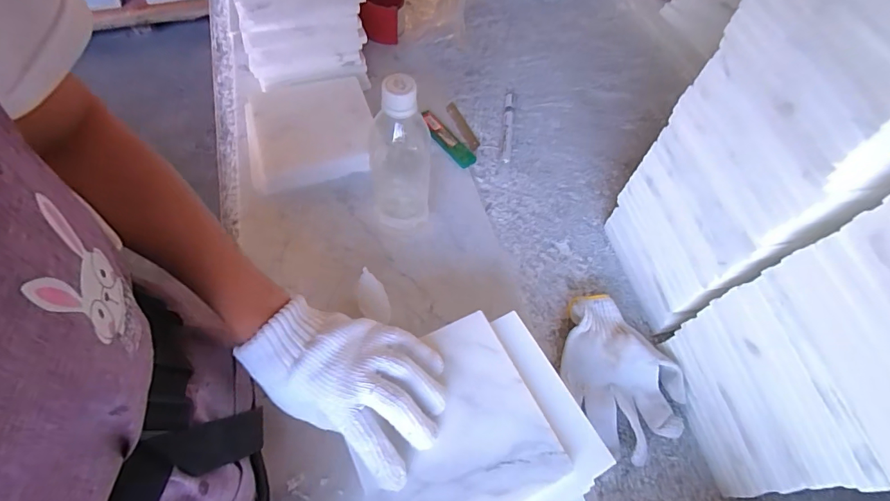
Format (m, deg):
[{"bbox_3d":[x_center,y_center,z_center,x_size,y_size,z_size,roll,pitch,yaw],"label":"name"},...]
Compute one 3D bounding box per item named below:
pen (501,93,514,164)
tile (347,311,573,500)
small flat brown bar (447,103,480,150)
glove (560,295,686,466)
[{"bbox_3d":[0.094,-0.185,0.638,0.015,0.013,0.147,8,60,0],"label":"pen"},{"bbox_3d":[0.000,0.145,0.351,0.154,0.005,0.147,-24,65,-17],"label":"tile"},{"bbox_3d":[0.028,-0.189,0.663,0.020,0.012,0.104,-17,63,-13],"label":"small flat brown bar"},{"bbox_3d":[0.180,0.125,0.457,0.104,0.035,0.156,-26,66,-18],"label":"glove"}]

